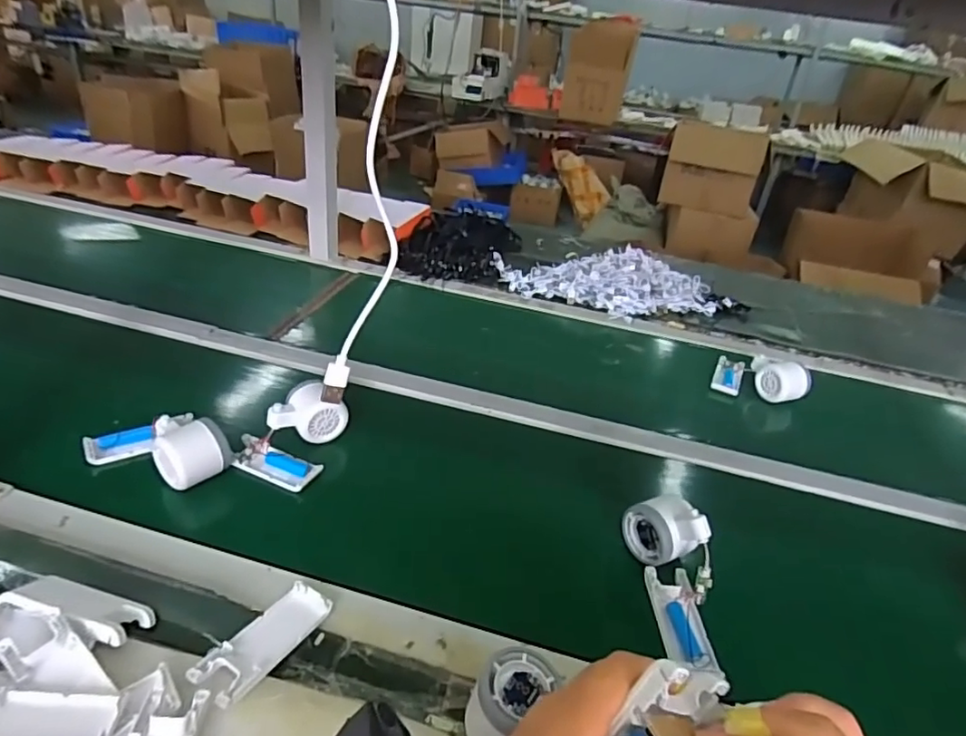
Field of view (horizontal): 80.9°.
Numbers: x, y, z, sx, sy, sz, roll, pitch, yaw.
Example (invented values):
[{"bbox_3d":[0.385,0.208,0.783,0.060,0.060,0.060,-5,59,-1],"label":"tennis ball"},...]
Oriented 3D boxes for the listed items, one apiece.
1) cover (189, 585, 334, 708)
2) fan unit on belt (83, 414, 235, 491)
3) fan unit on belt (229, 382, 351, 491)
[{"bbox_3d":[-0.163,0.203,0.428,0.040,0.014,0.103,22,35,21],"label":"cover"},{"bbox_3d":[-0.334,0.083,0.583,0.147,0.051,0.063,2,30,17],"label":"fan unit on belt"},{"bbox_3d":[-0.207,0.075,0.627,0.092,0.061,0.112,17,33,14],"label":"fan unit on belt"}]

